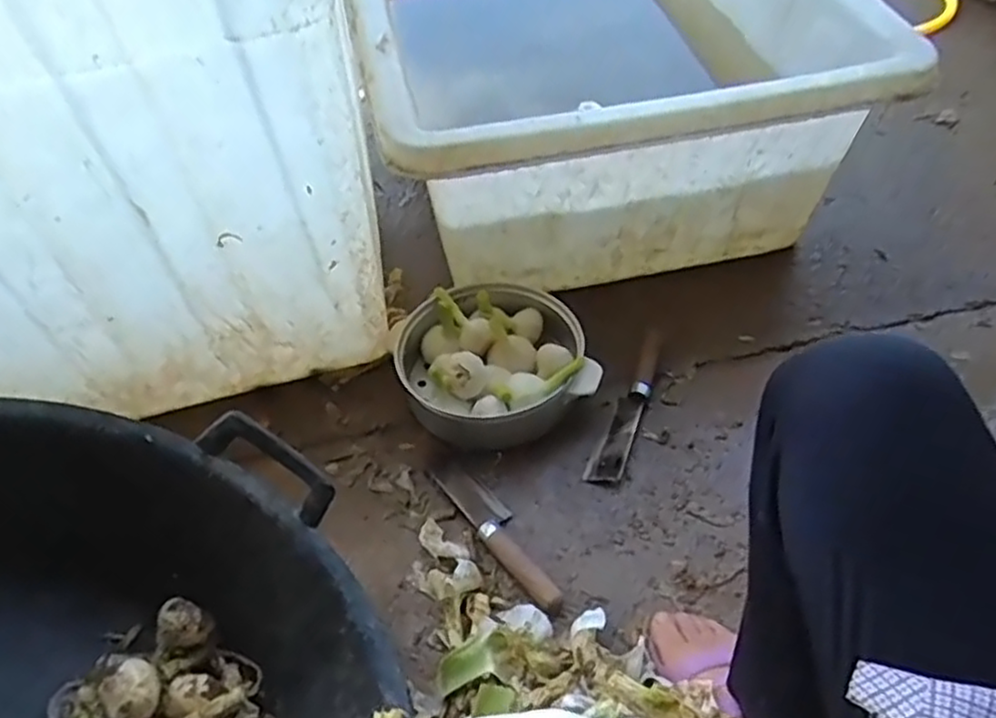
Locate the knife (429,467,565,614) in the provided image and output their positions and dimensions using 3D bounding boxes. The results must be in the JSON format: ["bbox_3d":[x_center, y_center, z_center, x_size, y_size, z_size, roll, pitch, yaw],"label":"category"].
[{"bbox_3d":[0.003,0.186,0.776,0.043,0.019,0.203,-31,56,-20],"label":"knife"}]

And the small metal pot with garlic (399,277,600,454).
[{"bbox_3d":[-0.009,-0.001,0.897,0.219,0.085,0.210,-1,51,2],"label":"small metal pot with garlic"}]

